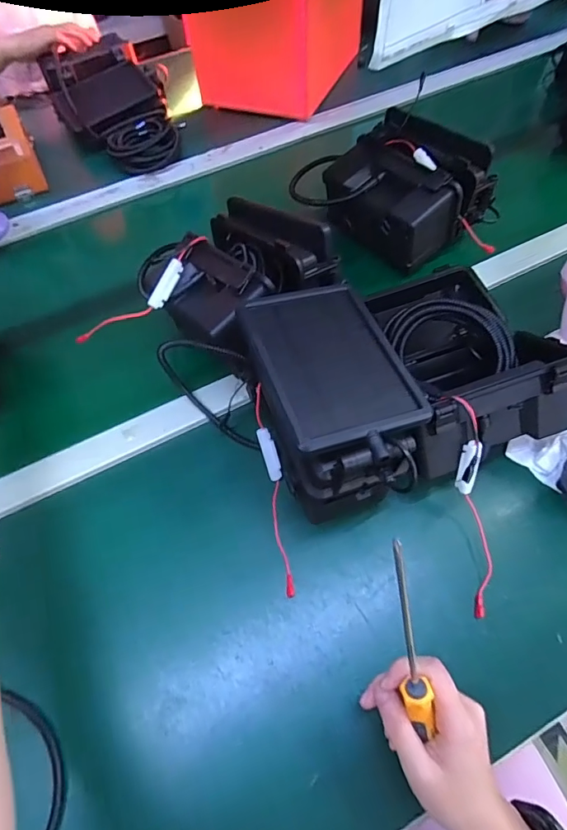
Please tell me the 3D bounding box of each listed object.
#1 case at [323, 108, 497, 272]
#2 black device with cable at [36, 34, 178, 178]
[{"bbox_3d":[0.166,-0.301,0.638,0.149,0.121,0.168,-36,64,-16],"label":"case"},{"bbox_3d":[-0.298,-0.540,0.818,0.177,0.086,0.311,-23,61,-10],"label":"black device with cable"}]

